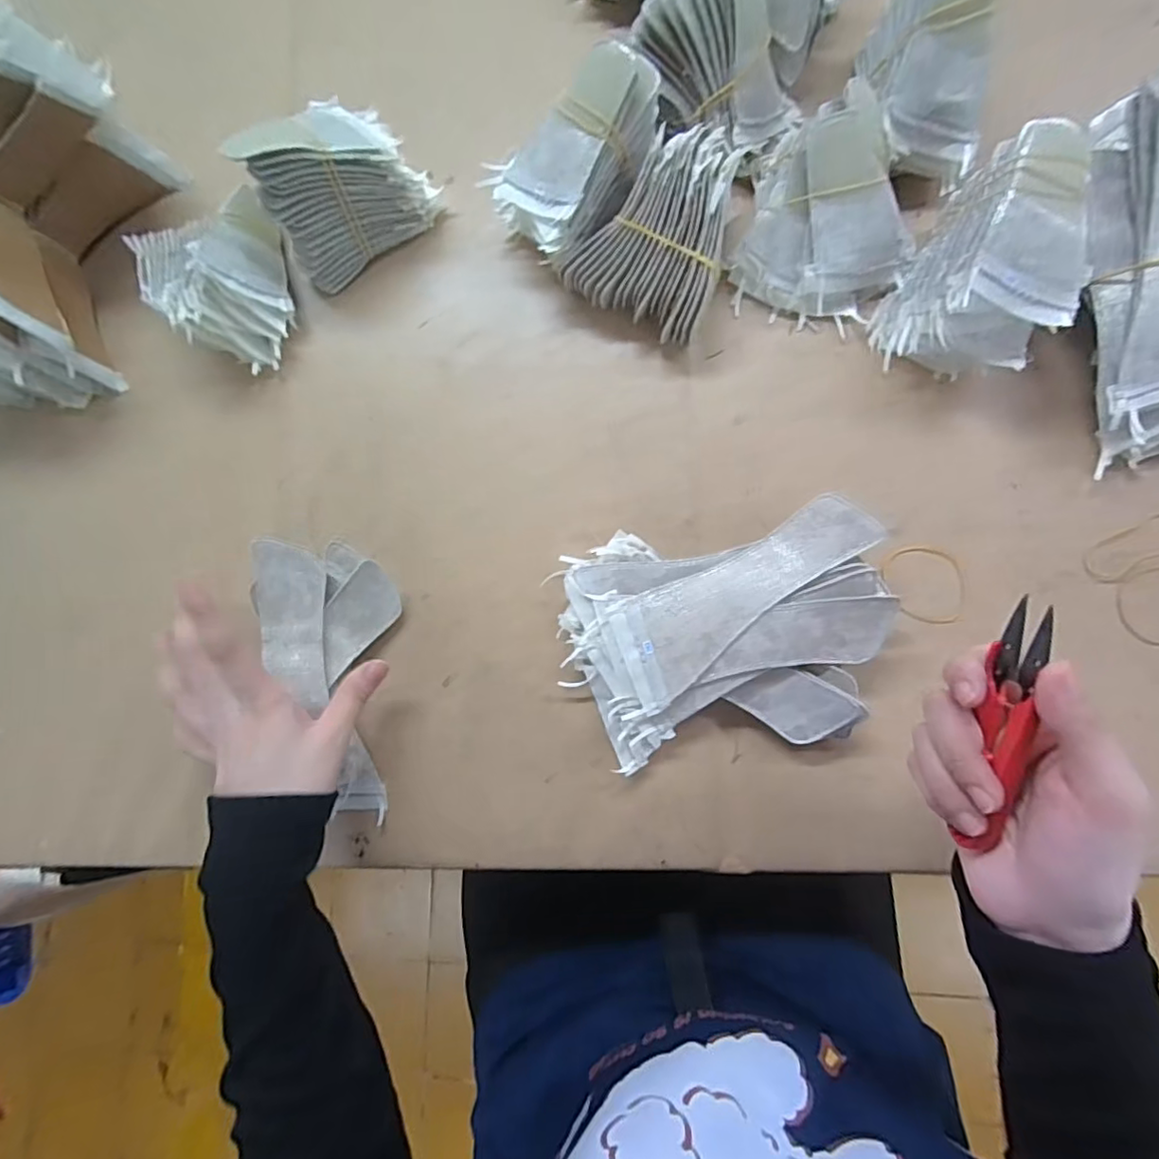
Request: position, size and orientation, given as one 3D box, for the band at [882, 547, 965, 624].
[{"bbox_3d":[0.213,0.002,0.362,0.051,0.004,0.046,10,85,7],"label":"band"}]

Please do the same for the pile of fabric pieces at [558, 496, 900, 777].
[{"bbox_3d":[0.086,0.034,0.350,0.180,0.041,0.131,-10,83,5],"label":"pile of fabric pieces"}]

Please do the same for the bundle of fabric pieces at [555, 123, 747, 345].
[{"bbox_3d":[0.052,-0.218,0.374,0.091,0.064,0.100,31,88,8],"label":"bundle of fabric pieces"}]

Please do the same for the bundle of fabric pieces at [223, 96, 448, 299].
[{"bbox_3d":[-0.160,-0.265,0.389,0.103,0.090,0.064,-35,81,1],"label":"bundle of fabric pieces"}]

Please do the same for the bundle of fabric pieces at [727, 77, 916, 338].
[{"bbox_3d":[0.159,-0.227,0.365,0.106,0.067,0.101,17,86,8],"label":"bundle of fabric pieces"}]

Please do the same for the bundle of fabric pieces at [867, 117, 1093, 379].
[{"bbox_3d":[0.242,-0.180,0.345,0.083,0.082,0.108,30,88,8],"label":"bundle of fabric pieces"}]

